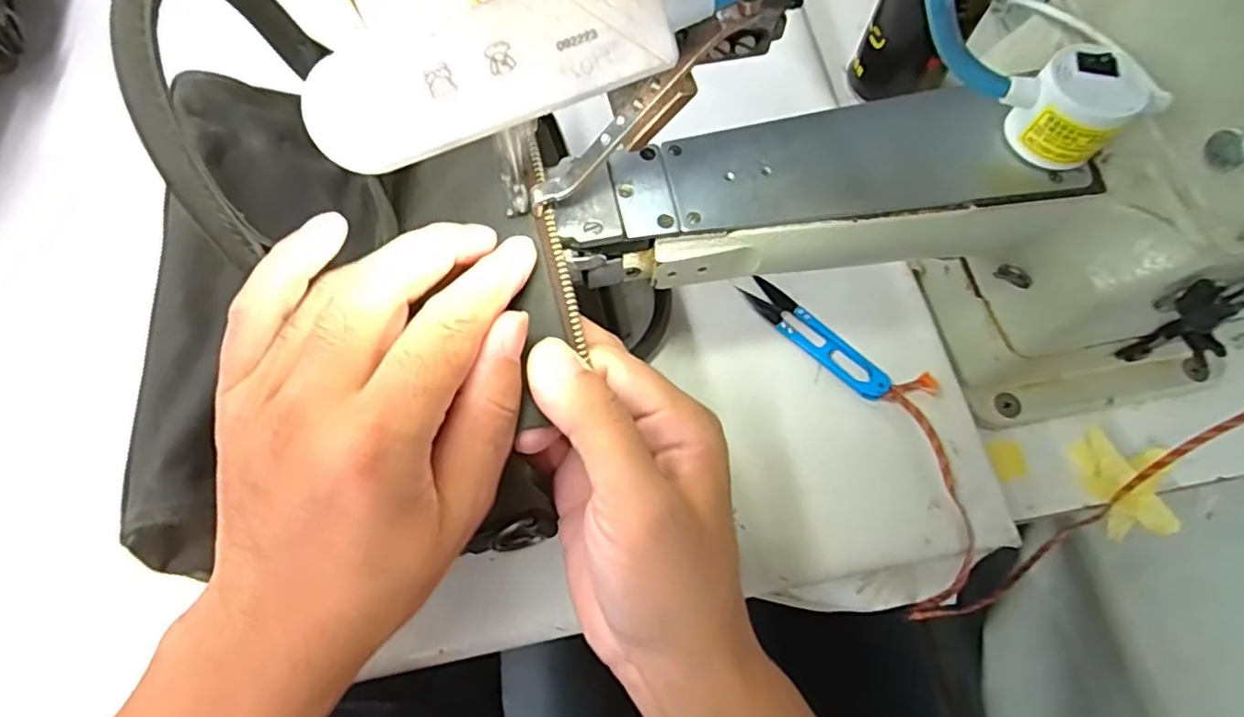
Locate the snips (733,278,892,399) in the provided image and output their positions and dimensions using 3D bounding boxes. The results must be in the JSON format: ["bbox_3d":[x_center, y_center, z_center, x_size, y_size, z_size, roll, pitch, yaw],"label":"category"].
[{"bbox_3d":[0.113,-0.014,0.364,0.021,0.008,0.099,-41,72,-16],"label":"snips"}]

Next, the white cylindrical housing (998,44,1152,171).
[{"bbox_3d":[0.173,-0.098,0.244,0.035,0.034,0.040,-42,73,-16],"label":"white cylindrical housing"}]

